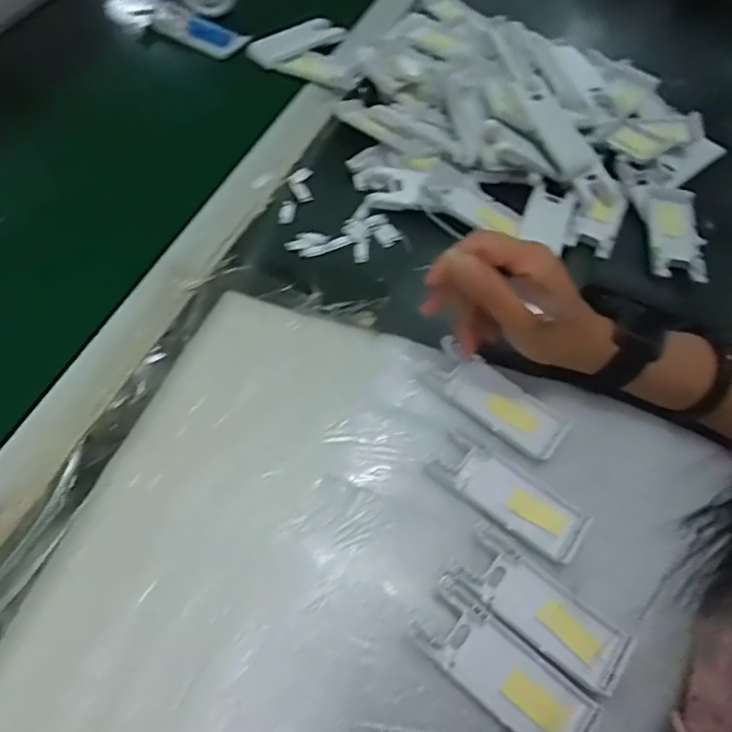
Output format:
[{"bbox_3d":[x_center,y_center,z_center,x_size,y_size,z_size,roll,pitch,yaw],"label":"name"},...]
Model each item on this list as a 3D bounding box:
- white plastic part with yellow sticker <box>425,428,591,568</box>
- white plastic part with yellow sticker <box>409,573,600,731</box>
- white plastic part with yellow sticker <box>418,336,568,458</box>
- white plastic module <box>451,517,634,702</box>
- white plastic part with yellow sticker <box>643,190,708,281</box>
[{"bbox_3d":[0.091,0.082,0.383,0.100,0.012,0.042,33,62,15],"label":"white plastic part with yellow sticker"},{"bbox_3d":[0.075,0.165,0.325,0.102,0.009,0.040,38,63,17],"label":"white plastic part with yellow sticker"},{"bbox_3d":[0.090,0.022,0.415,0.101,0.009,0.042,36,63,16],"label":"white plastic part with yellow sticker"},{"bbox_3d":[0.100,0.138,0.344,0.101,0.010,0.040,37,63,17],"label":"white plastic module"},{"bbox_3d":[0.272,-0.115,0.522,0.044,0.011,0.102,10,59,1],"label":"white plastic part with yellow sticker"}]

